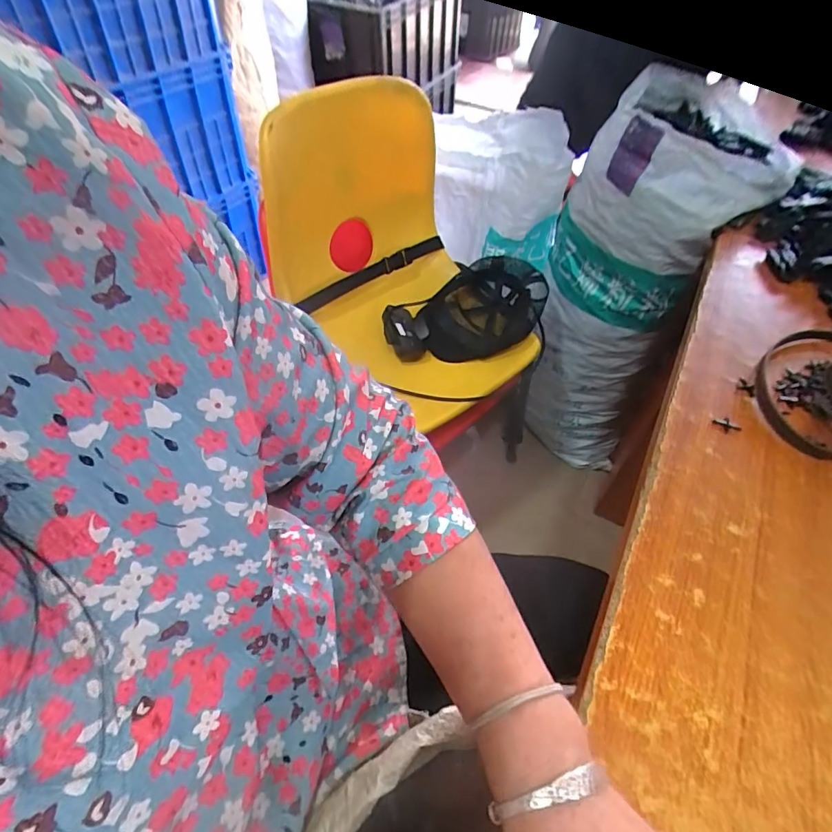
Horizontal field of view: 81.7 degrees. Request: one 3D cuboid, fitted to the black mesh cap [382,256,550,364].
[{"bbox_3d":[0.088,-0.169,0.802,0.283,0.080,0.167,-28,54,-29],"label":"black mesh cap"}]

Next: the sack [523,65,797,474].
[{"bbox_3d":[0.411,-0.226,0.970,0.298,0.646,0.352,23,48,17],"label":"sack"}]

